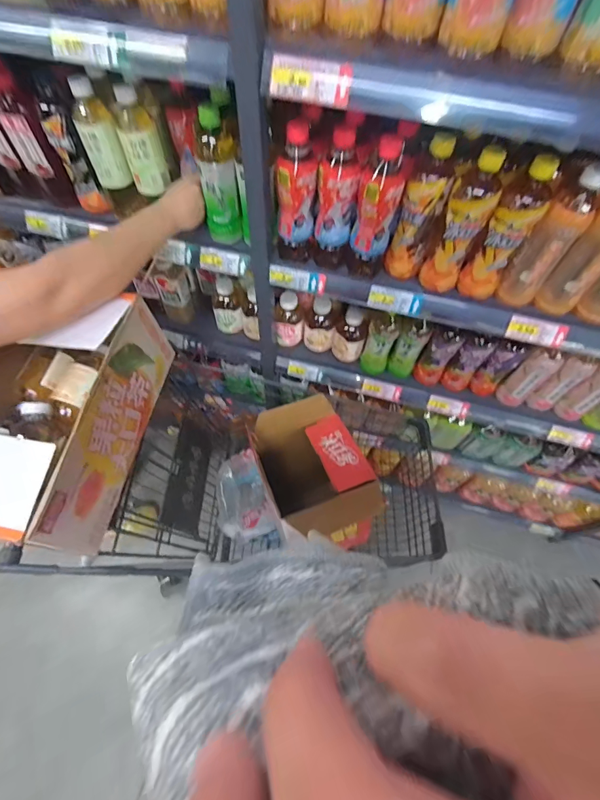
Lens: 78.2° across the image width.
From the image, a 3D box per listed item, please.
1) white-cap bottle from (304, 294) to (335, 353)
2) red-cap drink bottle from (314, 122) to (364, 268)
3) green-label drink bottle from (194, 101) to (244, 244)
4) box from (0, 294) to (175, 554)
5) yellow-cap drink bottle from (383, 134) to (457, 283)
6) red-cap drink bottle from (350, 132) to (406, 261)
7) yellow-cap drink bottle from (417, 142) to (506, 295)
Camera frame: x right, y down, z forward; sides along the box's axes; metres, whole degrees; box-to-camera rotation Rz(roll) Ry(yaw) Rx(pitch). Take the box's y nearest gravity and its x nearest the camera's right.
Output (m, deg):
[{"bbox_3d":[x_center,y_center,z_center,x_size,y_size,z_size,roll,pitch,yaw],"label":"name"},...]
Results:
[{"bbox_3d":[0.047,-0.177,0.882,0.073,0.131,0.053,7,60,1],"label":"white-cap bottle"},{"bbox_3d":[0.060,-0.318,0.597,0.066,0.204,0.067,7,60,1],"label":"red-cap drink bottle"},{"bbox_3d":[-0.136,-0.375,0.626,0.060,0.207,0.068,-7,61,-6],"label":"green-label drink bottle"},{"bbox_3d":[-0.397,0.014,0.573,0.262,0.163,0.373,10,60,3],"label":"box"},{"bbox_3d":[0.195,-0.297,0.586,0.071,0.202,0.069,19,61,8],"label":"yellow-cap drink bottle"},{"bbox_3d":[0.122,-0.299,0.567,0.065,0.181,0.052,16,61,6],"label":"red-cap drink bottle"},{"bbox_3d":[0.250,-0.264,0.568,0.060,0.201,0.062,-29,66,-18],"label":"yellow-cap drink bottle"}]

